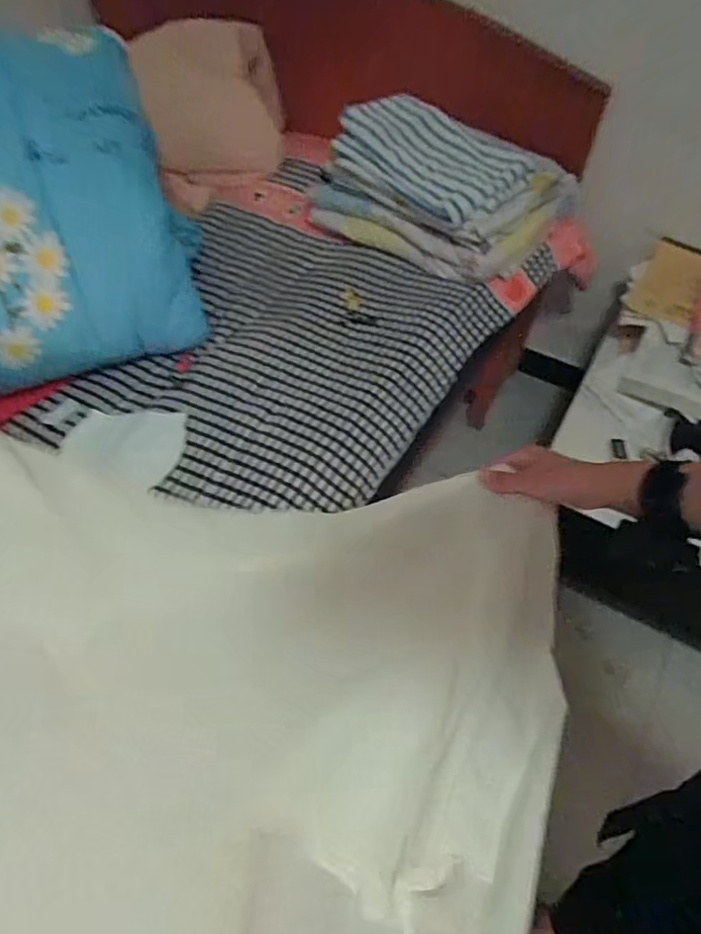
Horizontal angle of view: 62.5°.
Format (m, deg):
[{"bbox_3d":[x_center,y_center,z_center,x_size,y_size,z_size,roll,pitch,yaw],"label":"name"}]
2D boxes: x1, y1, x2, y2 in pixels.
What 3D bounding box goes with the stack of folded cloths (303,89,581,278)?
[{"bbox_3d":[0.180,-0.592,1.170,0.475,0.199,0.323,30,60,20],"label":"stack of folded cloths"}]

